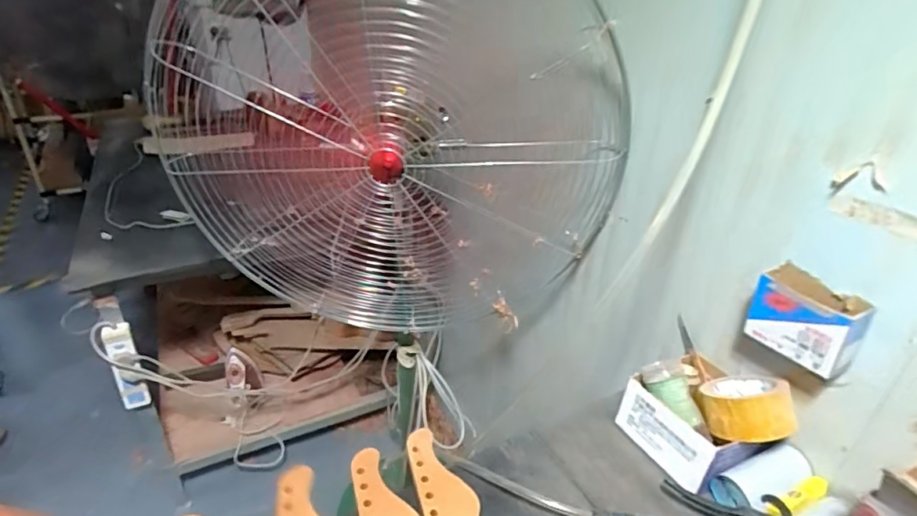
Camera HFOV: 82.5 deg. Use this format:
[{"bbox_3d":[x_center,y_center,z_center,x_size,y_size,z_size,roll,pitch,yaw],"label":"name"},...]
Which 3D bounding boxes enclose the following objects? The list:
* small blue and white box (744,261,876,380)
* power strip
[{"bbox_3d":[0.418,0.077,0.633,0.061,0.089,0.116,-20,37,-34],"label":"small blue and white box"},{"bbox_3d":[-0.785,0.261,1.239,0.059,0.239,0.043,-17,35,-29],"label":"power strip"}]

